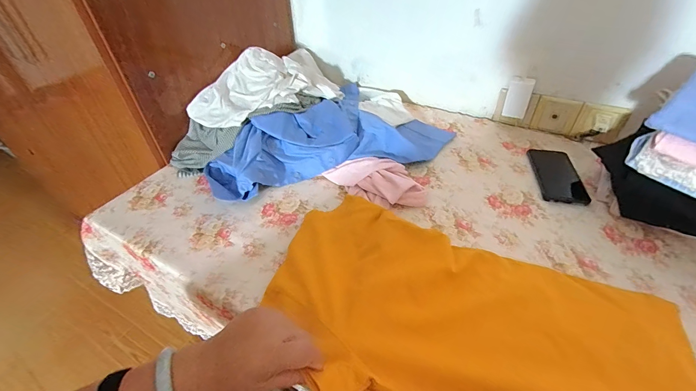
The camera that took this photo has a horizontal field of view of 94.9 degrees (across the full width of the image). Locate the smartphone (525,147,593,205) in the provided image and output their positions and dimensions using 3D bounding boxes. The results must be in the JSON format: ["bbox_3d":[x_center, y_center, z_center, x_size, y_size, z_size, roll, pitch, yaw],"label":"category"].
[{"bbox_3d":[0.419,-0.043,0.643,0.082,0.009,0.162,6,44,9],"label":"smartphone"}]

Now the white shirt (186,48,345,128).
[{"bbox_3d":[-0.166,-0.283,0.795,0.206,0.114,0.412,20,47,22],"label":"white shirt"}]

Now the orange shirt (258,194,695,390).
[{"bbox_3d":[0.146,0.148,0.408,0.518,0.040,0.296,12,45,14],"label":"orange shirt"}]

